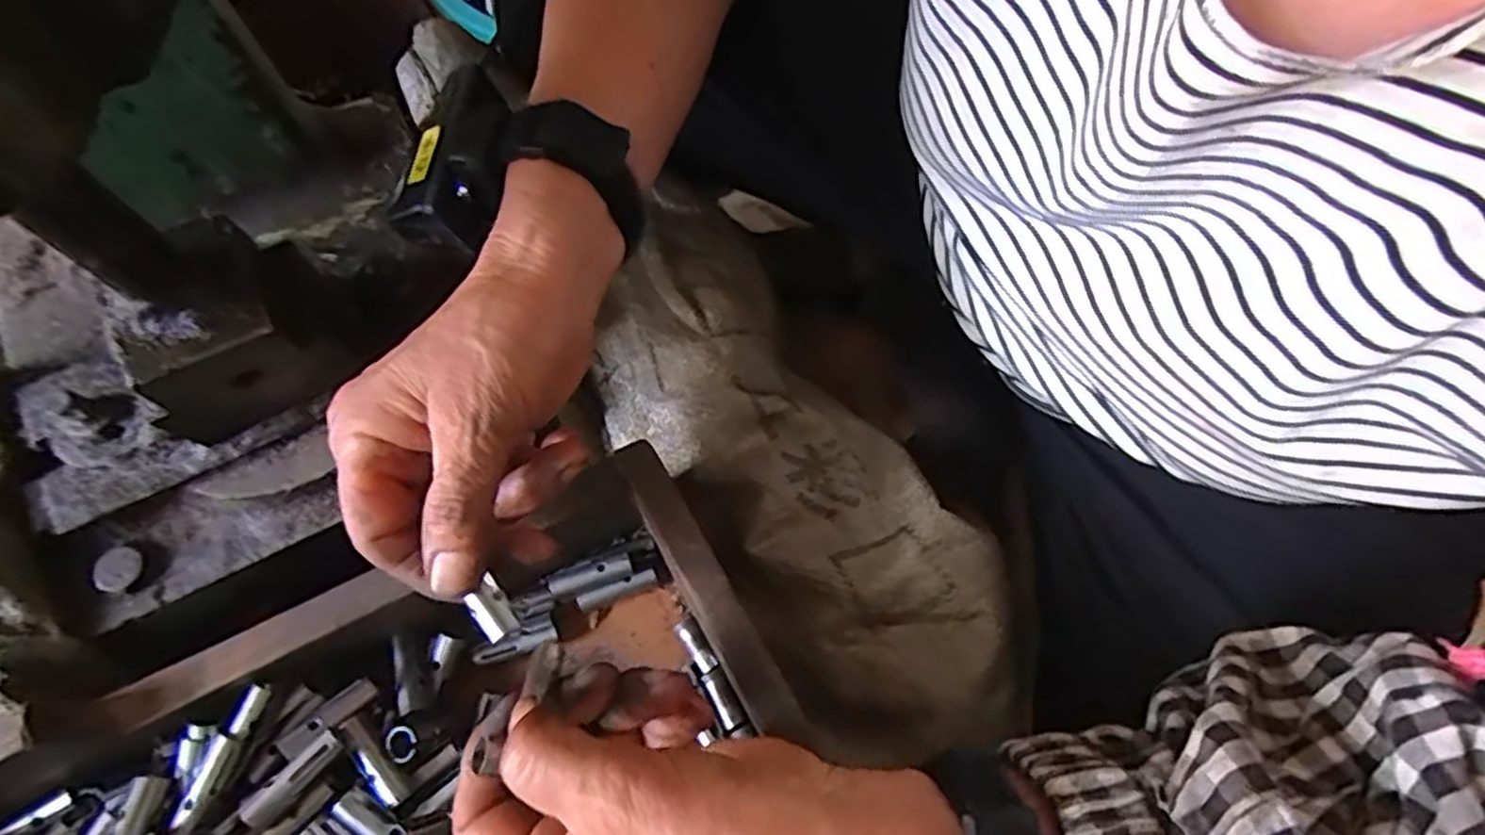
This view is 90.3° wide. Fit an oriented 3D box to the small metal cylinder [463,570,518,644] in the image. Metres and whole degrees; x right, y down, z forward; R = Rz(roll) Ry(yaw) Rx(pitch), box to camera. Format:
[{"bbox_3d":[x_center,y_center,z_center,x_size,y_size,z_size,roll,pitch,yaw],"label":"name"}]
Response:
[{"bbox_3d":[-0.086,0.067,0.250,0.013,0.011,0.019,-24,80,-54],"label":"small metal cylinder"}]

